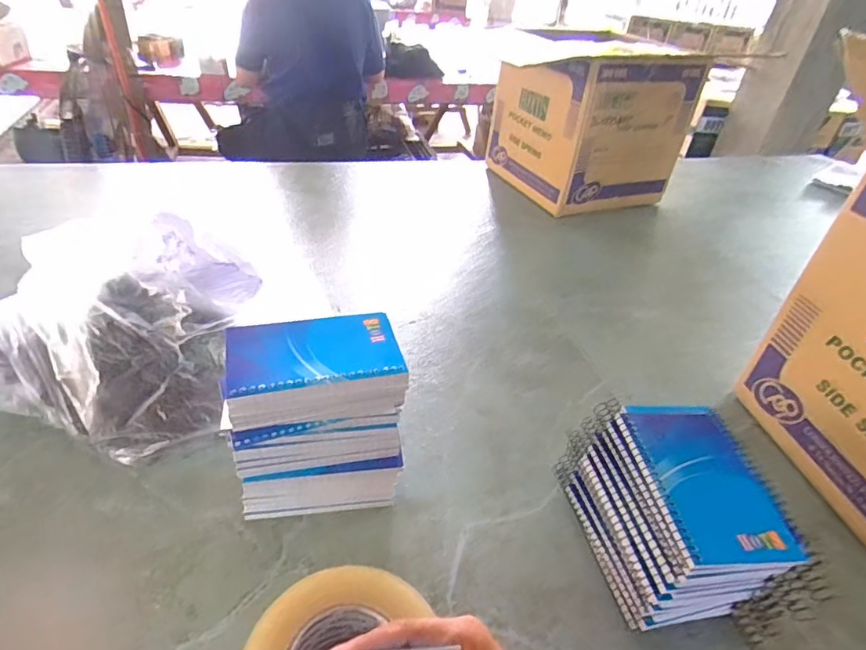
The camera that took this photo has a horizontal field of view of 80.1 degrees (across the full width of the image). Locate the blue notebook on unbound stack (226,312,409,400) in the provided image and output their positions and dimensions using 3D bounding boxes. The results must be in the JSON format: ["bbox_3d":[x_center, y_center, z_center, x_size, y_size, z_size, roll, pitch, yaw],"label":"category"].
[{"bbox_3d":[-0.091,0.018,0.397,0.127,0.007,0.079,-6,39,-17],"label":"blue notebook on unbound stack"}]

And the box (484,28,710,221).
[{"bbox_3d":[0.308,-0.425,1.077,0.281,0.259,0.316,-14,42,-26],"label":"box"}]

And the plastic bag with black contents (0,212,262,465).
[{"bbox_3d":[-0.327,-0.003,0.544,0.293,0.135,0.231,10,37,7],"label":"plastic bag with black contents"}]

